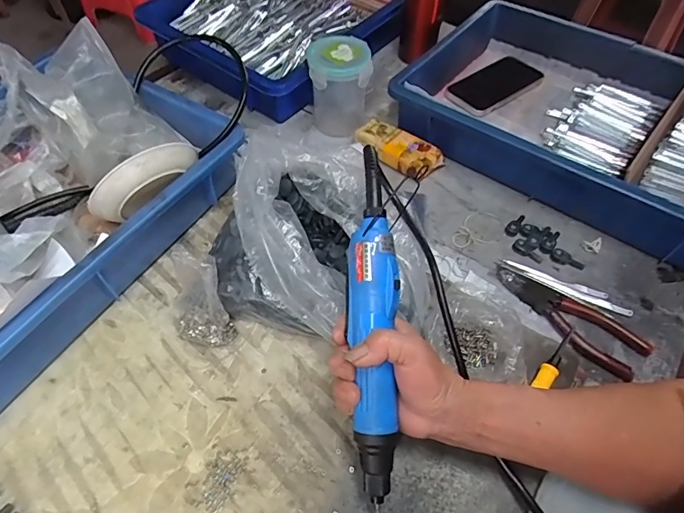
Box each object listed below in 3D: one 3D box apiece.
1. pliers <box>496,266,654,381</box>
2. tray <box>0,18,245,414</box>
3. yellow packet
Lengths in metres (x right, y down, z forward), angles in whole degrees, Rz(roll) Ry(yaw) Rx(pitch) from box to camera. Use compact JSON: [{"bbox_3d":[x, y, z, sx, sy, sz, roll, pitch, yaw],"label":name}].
[{"bbox_3d":[0.219,0.060,0.426,0.147,0.017,0.049,37,61,22],"label":"pliers"},{"bbox_3d":[-0.334,-0.042,0.417,0.275,0.148,0.427,27,57,17],"label":"tray"},{"bbox_3d":[0.073,-0.136,0.551,0.111,0.034,0.050,31,59,19],"label":"yellow packet"}]

